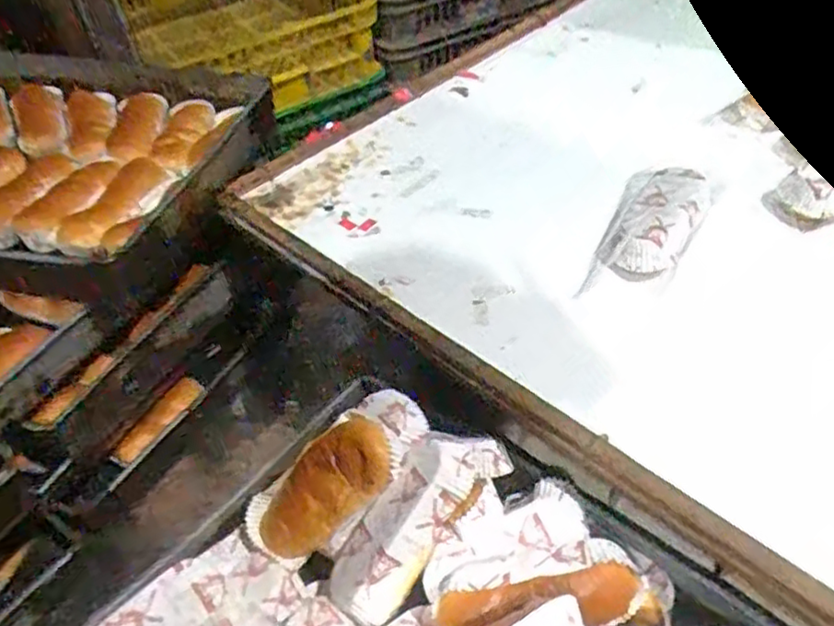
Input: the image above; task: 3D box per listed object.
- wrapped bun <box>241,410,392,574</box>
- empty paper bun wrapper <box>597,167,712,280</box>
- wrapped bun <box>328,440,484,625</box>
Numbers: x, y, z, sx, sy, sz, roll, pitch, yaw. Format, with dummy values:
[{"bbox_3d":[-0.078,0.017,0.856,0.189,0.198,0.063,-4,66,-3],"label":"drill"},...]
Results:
[{"bbox_3d":[-0.072,0.141,0.535,0.155,0.043,0.067,-44,42,22],"label":"wrapped bun"},{"bbox_3d":[0.233,-0.093,0.658,0.084,0.040,0.160,18,50,21],"label":"empty paper bun wrapper"},{"bbox_3d":[-0.009,0.162,0.511,0.058,0.046,0.139,31,80,30],"label":"wrapped bun"}]

